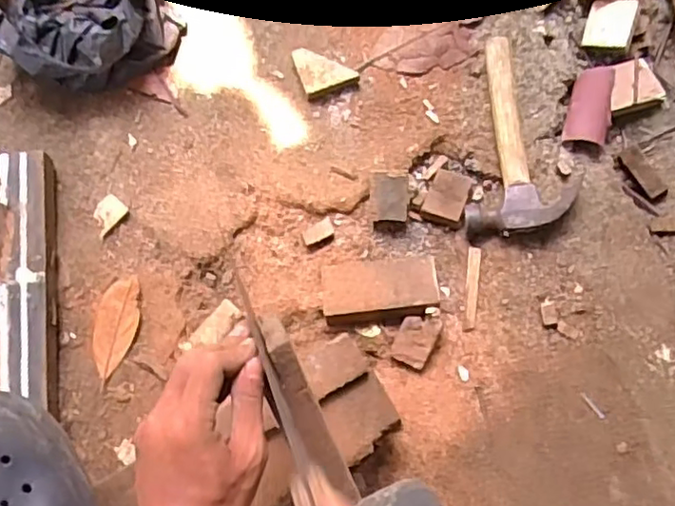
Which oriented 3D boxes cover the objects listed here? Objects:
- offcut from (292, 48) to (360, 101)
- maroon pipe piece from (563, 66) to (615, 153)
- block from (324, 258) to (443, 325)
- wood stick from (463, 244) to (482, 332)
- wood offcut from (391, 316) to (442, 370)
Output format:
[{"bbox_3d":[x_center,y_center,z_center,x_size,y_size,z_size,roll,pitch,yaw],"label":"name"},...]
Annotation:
[{"bbox_3d":[-0.013,-0.204,0.708,0.060,0.023,0.054,-20,78,-5],"label":"offcut"},{"bbox_3d":[0.281,-0.165,0.704,0.044,0.017,0.098,15,77,3],"label":"maroon pipe piece"},{"bbox_3d":[0.044,0.038,0.655,0.115,0.027,0.061,-3,77,-2],"label":"block"},{"bbox_3d":[0.142,0.038,0.668,0.013,0.007,0.088,7,77,1],"label":"wood stick"},{"bbox_3d":[0.079,0.087,0.642,0.036,0.017,0.051,26,78,5],"label":"wood offcut"}]

